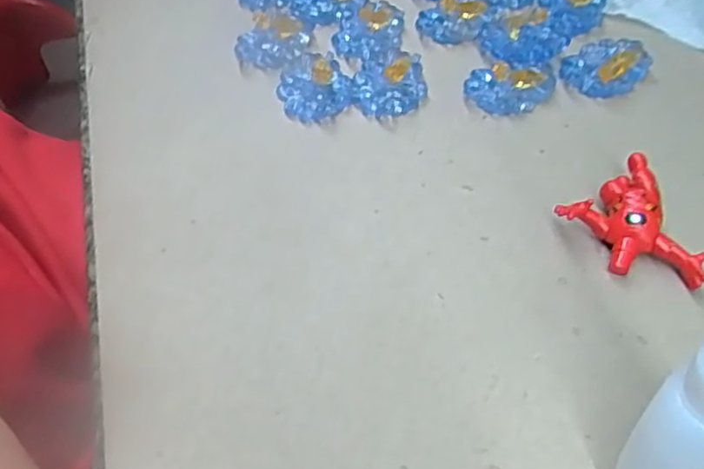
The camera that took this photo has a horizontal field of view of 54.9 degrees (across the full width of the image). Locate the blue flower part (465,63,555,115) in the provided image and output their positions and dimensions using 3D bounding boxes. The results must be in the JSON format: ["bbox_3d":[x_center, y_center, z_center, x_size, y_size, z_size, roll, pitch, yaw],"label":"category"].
[{"bbox_3d":[0.066,-0.063,0.281,0.035,0.015,0.023,3,55,7],"label":"blue flower part"}]

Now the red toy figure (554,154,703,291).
[{"bbox_3d":[0.099,0.000,0.230,0.034,0.017,0.045,-31,58,-17],"label":"red toy figure"}]

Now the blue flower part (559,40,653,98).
[{"bbox_3d":[0.107,-0.071,0.285,0.031,0.009,0.029,-2,54,3],"label":"blue flower part"}]

